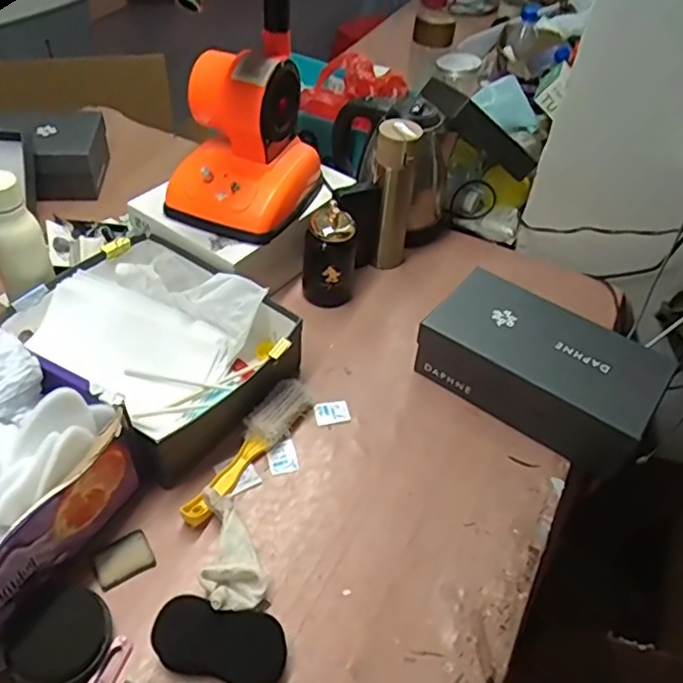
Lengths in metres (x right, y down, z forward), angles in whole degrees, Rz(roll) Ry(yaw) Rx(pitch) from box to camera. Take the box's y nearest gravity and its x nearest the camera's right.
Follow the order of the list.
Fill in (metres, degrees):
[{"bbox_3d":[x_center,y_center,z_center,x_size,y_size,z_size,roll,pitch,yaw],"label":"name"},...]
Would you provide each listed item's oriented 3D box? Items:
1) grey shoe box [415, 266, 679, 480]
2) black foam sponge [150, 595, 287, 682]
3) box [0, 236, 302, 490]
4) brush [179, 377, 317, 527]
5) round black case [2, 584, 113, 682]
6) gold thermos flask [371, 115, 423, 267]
[{"bbox_3d":[0.263,0.032,0.836,0.287,0.107,0.145,31,51,22],"label":"grey shoe box"},{"bbox_3d":[-0.118,0.292,0.606,0.128,0.038,0.062,11,46,4],"label":"black foam sponge"},{"bbox_3d":[-0.242,-0.007,0.817,0.322,0.094,0.249,32,51,23],"label":"box"},{"bbox_3d":[-0.115,0.129,0.765,0.052,0.036,0.229,29,50,21],"label":"brush"},{"bbox_3d":[-0.269,0.280,0.593,0.087,0.027,0.091,3,46,-3],"label":"round black case"},{"bbox_3d":[0.081,-0.233,0.981,0.068,0.227,0.070,9,46,3],"label":"gold thermos flask"}]

